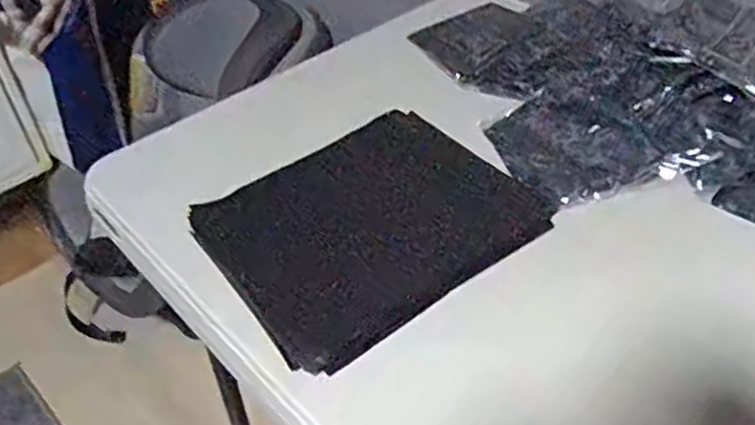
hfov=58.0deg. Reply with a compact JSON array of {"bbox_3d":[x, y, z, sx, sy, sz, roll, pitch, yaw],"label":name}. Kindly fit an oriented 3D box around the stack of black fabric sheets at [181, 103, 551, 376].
[{"bbox_3d":[-0.003,0.007,0.608,0.265,0.012,0.199,-30,56,-26],"label":"stack of black fabric sheets"}]

